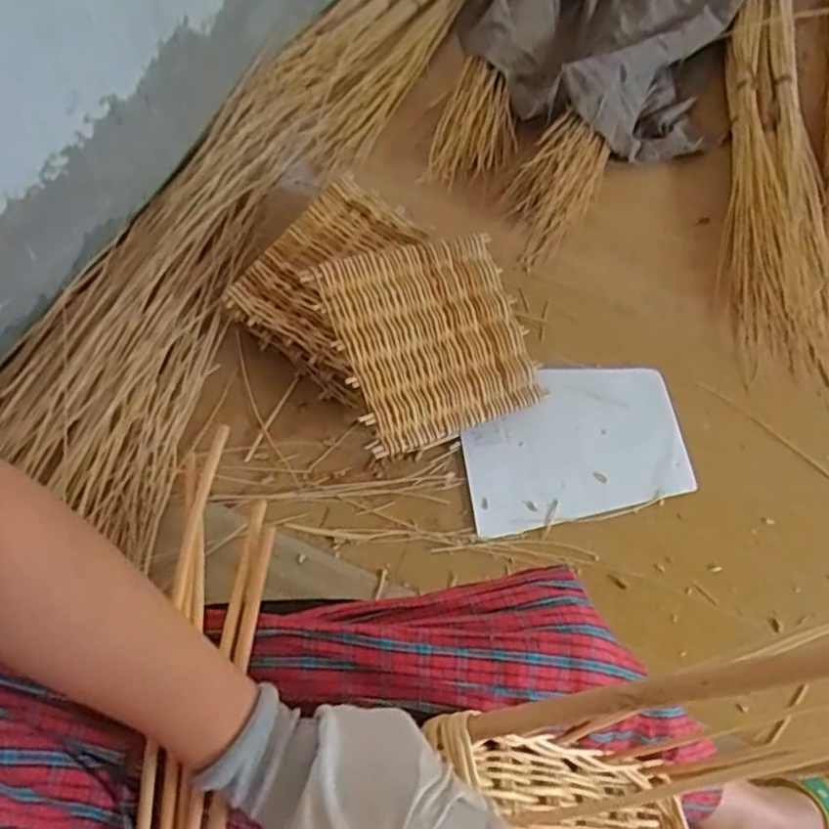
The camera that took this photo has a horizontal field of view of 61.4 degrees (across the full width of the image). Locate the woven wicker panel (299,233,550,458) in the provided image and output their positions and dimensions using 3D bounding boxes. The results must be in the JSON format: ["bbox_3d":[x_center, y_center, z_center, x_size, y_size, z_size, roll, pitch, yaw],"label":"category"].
[{"bbox_3d":[0.031,-0.110,0.998,0.301,0.018,0.271,-17,85,-28],"label":"woven wicker panel"}]

